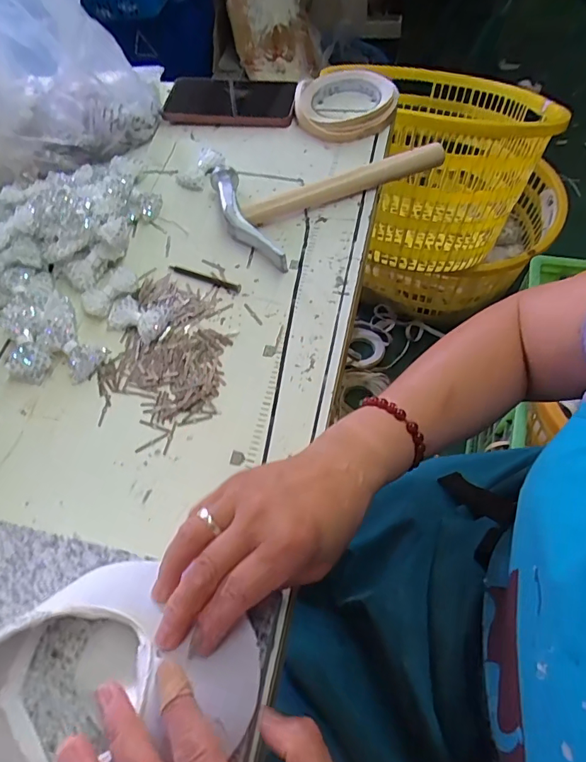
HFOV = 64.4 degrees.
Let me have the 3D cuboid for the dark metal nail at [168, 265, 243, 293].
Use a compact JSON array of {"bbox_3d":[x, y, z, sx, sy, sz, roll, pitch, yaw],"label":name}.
[{"bbox_3d":[-0.086,-0.100,0.448,0.080,0.004,0.008,22,64,13],"label":"dark metal nail"}]

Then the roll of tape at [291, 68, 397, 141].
[{"bbox_3d":[0.053,-0.328,0.551,0.114,0.030,0.121,-1,61,1],"label":"roll of tape"}]

